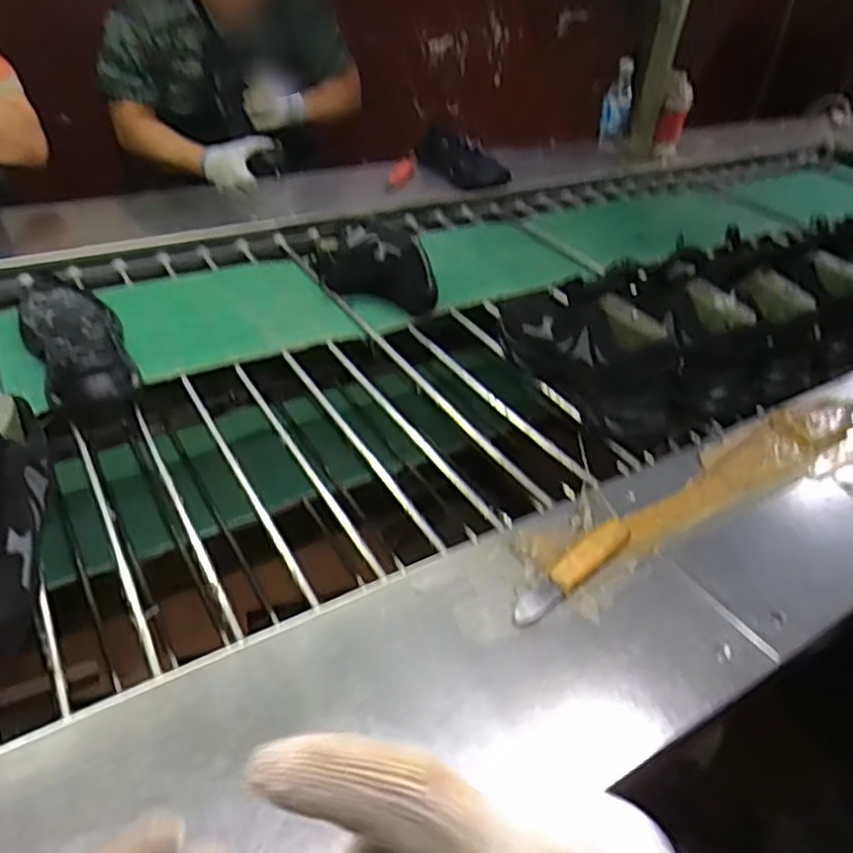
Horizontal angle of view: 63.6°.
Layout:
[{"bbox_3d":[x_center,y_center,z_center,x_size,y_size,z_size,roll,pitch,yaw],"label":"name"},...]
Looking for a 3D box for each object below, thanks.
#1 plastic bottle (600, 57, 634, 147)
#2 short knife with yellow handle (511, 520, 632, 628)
[{"bbox_3d":[0.485,-0.817,1.731,0.071,0.197,0.091,11,38,7],"label":"plastic bottle"},{"bbox_3d":[0.139,0.130,0.636,0.031,0.015,0.169,32,45,30],"label":"short knife with yellow handle"}]

